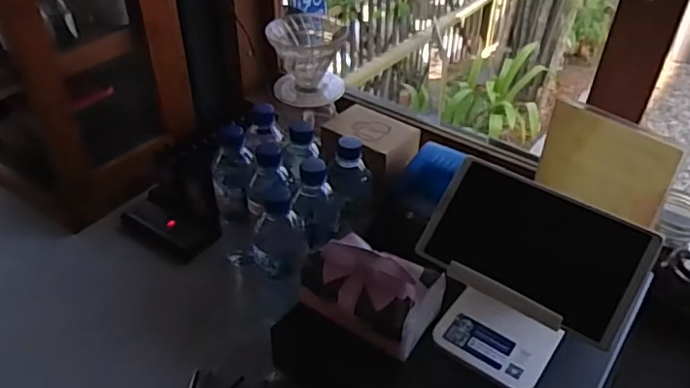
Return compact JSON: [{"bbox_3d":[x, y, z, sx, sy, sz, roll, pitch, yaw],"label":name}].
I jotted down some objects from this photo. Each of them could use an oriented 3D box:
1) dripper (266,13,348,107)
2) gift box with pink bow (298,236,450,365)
[{"bbox_3d":[-0.054,-0.181,0.833,0.104,0.109,0.130,-1,40,-3],"label":"dripper"},{"bbox_3d":[0.027,0.106,0.648,0.146,0.064,0.092,18,43,19],"label":"gift box with pink bow"}]

